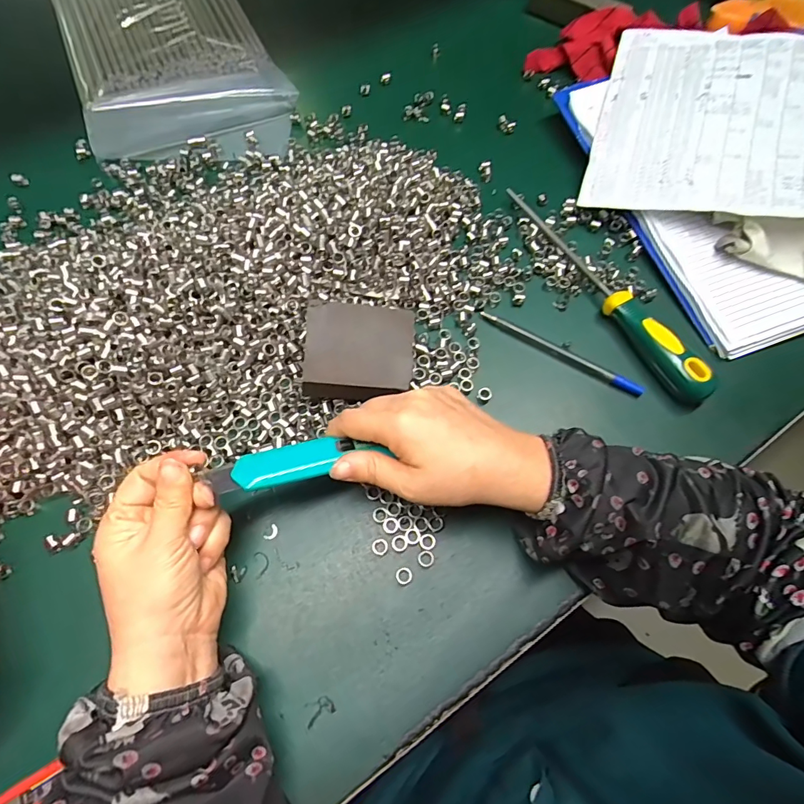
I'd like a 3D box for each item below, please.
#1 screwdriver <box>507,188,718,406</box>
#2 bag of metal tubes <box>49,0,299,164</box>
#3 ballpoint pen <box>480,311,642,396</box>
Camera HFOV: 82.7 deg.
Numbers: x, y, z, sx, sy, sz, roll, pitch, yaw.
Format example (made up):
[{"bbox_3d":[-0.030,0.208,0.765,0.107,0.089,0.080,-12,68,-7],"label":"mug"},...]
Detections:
[{"bbox_3d":[0.177,-0.106,0.384,0.040,0.028,0.239,-26,69,-12],"label":"screwdriver"},{"bbox_3d":[-0.273,-0.416,0.511,0.205,0.039,0.418,-23,68,-11],"label":"bag of metal tubes"},{"bbox_3d":[0.129,-0.040,0.373,0.138,0.007,0.010,29,69,12],"label":"ballpoint pen"}]

